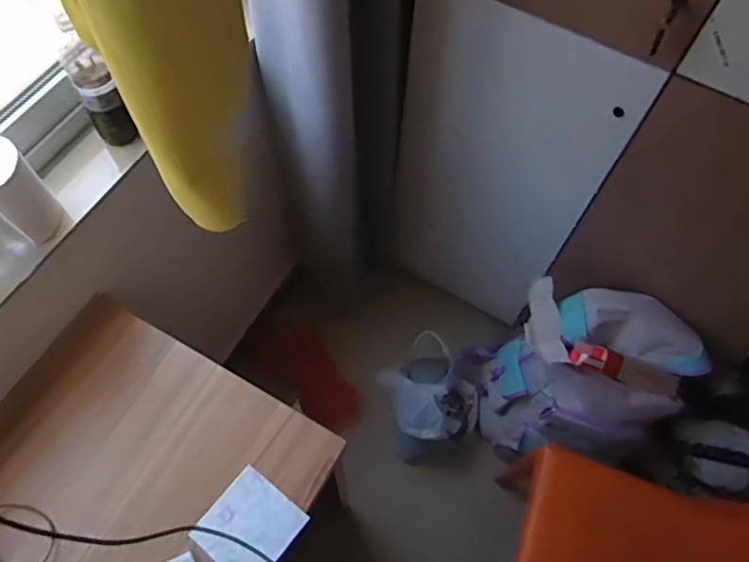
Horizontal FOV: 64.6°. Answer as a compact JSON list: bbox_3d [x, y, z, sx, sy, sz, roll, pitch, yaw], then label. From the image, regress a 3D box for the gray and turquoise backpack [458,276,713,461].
[{"bbox_3d":[0.475,0.237,1.389,0.423,0.474,0.309,2,64,-1],"label":"gray and turquoise backpack"}]

